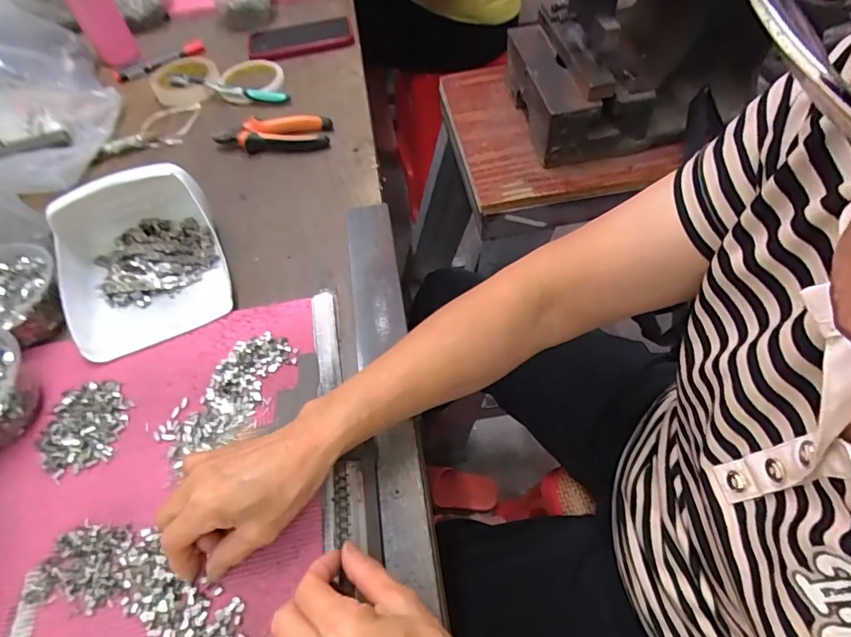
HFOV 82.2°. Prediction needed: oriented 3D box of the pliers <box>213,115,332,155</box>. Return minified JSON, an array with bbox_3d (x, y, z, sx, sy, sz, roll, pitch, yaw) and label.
[{"bbox_3d":[-0.200,-0.244,0.637,0.148,0.026,0.056,-3,56,0],"label":"pliers"}]

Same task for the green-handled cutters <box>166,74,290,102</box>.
[{"bbox_3d":[-0.285,-0.340,0.714,0.181,0.025,0.026,10,57,9],"label":"green-handled cutters"}]

